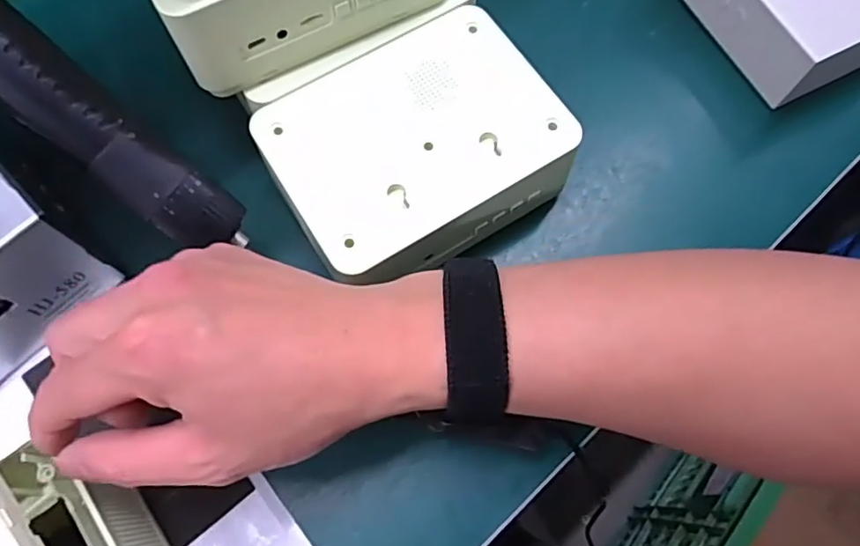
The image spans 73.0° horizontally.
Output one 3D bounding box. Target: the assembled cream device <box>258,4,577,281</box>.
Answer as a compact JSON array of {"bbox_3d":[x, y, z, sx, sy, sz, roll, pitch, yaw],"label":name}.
[{"bbox_3d":[-0.005,-0.057,0.314,0.137,0.066,0.106,-29,72,-9],"label":"assembled cream device"}]

